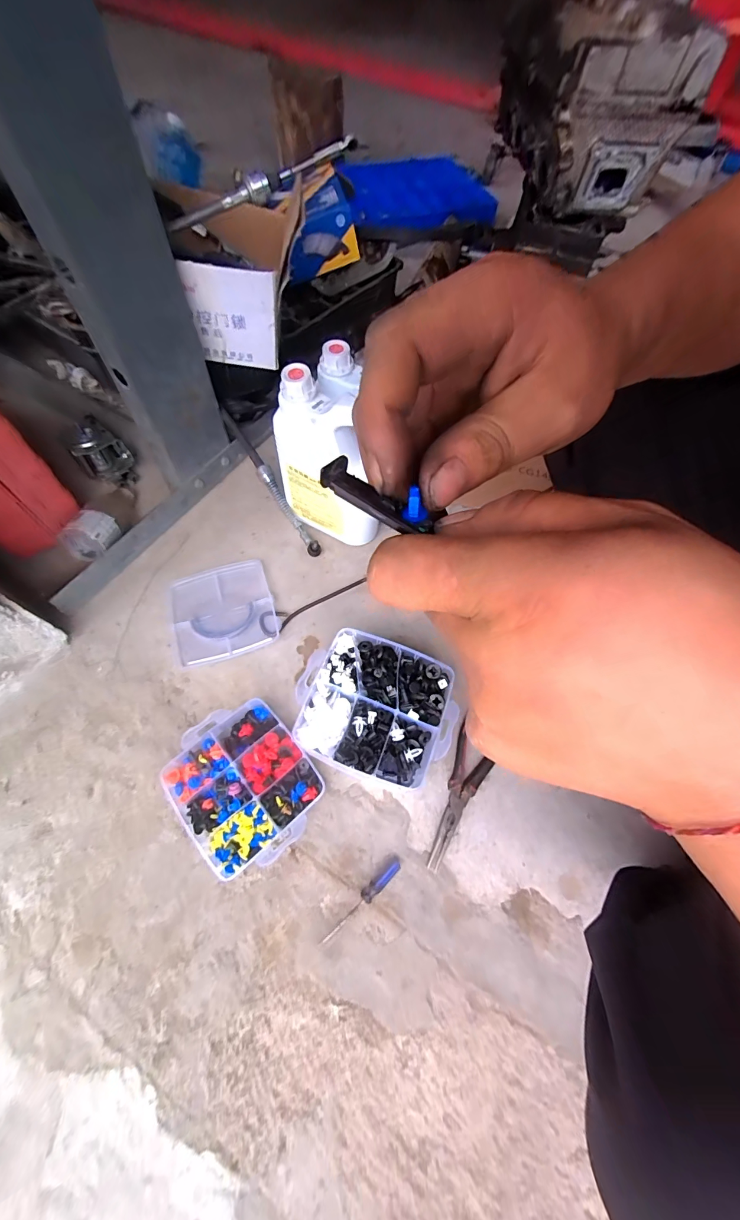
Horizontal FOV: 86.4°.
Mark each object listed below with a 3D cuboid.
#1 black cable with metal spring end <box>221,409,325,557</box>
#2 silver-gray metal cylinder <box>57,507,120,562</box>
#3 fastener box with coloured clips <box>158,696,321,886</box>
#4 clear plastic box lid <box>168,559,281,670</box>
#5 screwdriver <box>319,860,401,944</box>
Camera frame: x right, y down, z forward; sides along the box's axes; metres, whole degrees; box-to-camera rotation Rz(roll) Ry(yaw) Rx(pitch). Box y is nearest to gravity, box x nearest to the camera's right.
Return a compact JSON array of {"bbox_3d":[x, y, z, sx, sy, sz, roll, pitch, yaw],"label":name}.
[{"bbox_3d":[-0.162,-0.210,0.657,0.020,0.035,0.275,-33,89,-18],"label":"black cable with metal spring end"},{"bbox_3d":[-0.428,-0.110,0.615,0.065,0.071,0.075,35,67,13],"label":"silver-gray metal cylinder"},{"bbox_3d":[-0.155,0.215,0.492,0.155,0.036,0.180,-36,71,-19],"label":"fastener box with coloured clips"},{"bbox_3d":[-0.226,0.001,0.609,0.149,0.012,0.154,-16,66,-11],"label":"clear plastic box lid"},{"bbox_3d":[-0.009,0.334,0.453,0.113,0.008,0.015,-35,71,-18],"label":"screwdriver"}]

